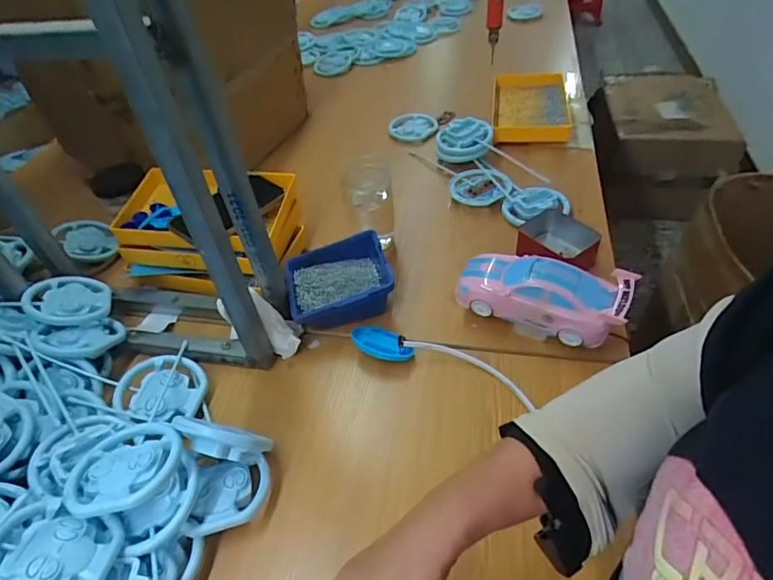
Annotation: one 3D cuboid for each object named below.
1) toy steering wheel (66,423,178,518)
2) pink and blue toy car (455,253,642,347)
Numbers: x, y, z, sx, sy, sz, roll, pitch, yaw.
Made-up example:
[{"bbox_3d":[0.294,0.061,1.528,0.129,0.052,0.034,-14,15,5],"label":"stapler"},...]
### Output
[{"bbox_3d":[-0.250,0.168,0.468,0.096,0.023,0.096,-6,33,4],"label":"toy steering wheel"},{"bbox_3d":[0.186,0.002,0.594,0.190,0.061,0.073,15,49,20],"label":"pink and blue toy car"}]

